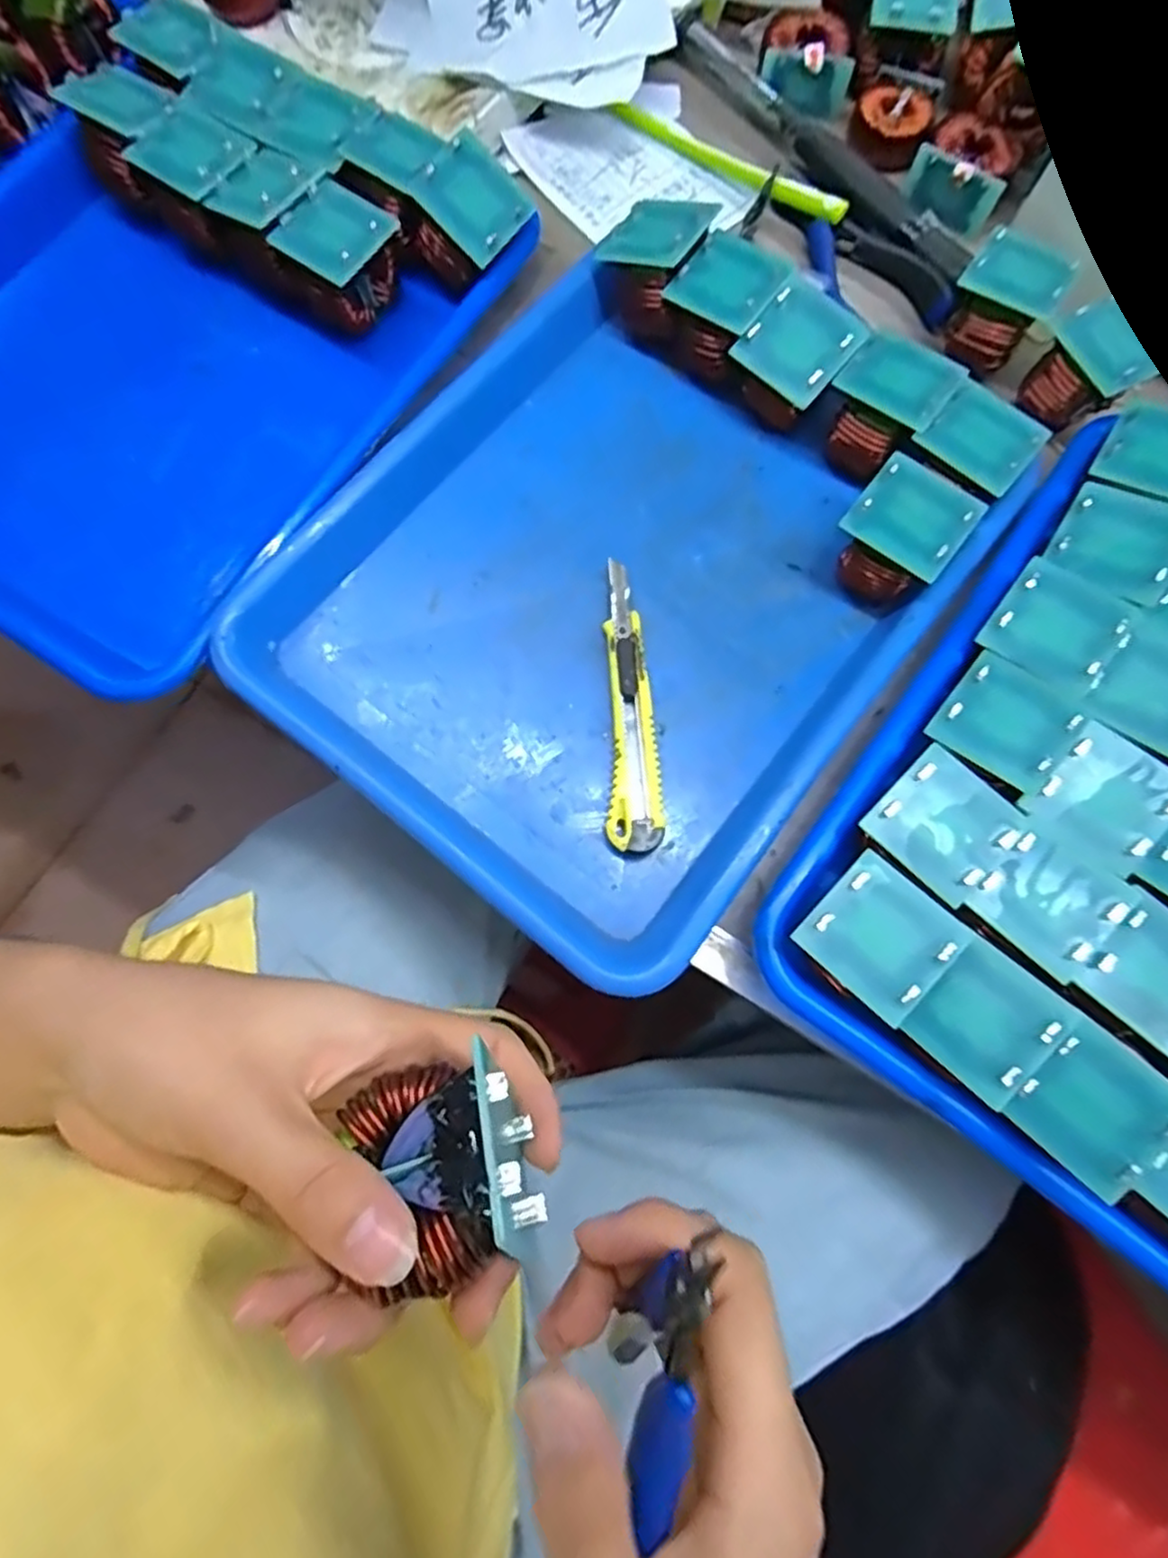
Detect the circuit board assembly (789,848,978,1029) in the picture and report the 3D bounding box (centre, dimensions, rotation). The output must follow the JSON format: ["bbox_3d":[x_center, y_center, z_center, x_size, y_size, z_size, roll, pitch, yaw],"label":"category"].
[{"bbox_3d":[0.109,0.057,0.252,0.046,0.012,0.045,43,80,9],"label":"circuit board assembly"}]

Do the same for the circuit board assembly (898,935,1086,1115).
[{"bbox_3d":[0.143,0.085,0.244,0.041,0.005,0.045,41,86,18],"label":"circuit board assembly"}]

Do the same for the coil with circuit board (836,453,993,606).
[{"bbox_3d":[0.143,-0.109,0.322,0.047,0.046,0.045,38,78,8],"label":"coil with circuit board"}]

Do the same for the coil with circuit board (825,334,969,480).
[{"bbox_3d":[0.142,-0.176,0.332,0.046,0.045,0.045,39,78,8],"label":"coil with circuit board"}]

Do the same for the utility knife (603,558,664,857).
[{"bbox_3d":[0.019,-0.035,0.320,0.022,0.012,0.139,-3,76,-2],"label":"utility knife"}]

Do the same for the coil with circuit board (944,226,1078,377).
[{"bbox_3d":[0.207,-0.236,0.348,0.046,0.042,0.043,31,77,6],"label":"coil with circuit board"}]

